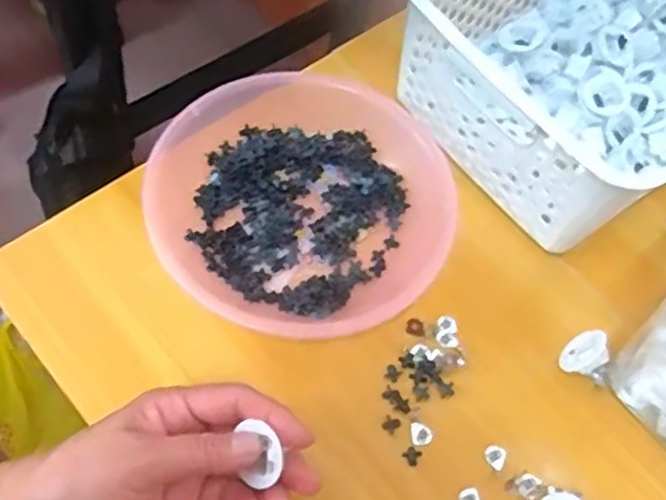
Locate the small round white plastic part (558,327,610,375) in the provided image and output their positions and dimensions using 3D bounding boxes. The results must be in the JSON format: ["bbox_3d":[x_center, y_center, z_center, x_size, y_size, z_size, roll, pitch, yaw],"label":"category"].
[{"bbox_3d":[0.156,0.065,0.441,0.028,0.025,0.023,-32,70,-21],"label":"small round white plastic part"}]

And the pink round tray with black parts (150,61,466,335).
[{"bbox_3d":[-0.018,-0.040,0.460,0.185,0.037,0.198,3,62,-5],"label":"pink round tray with black parts"}]

